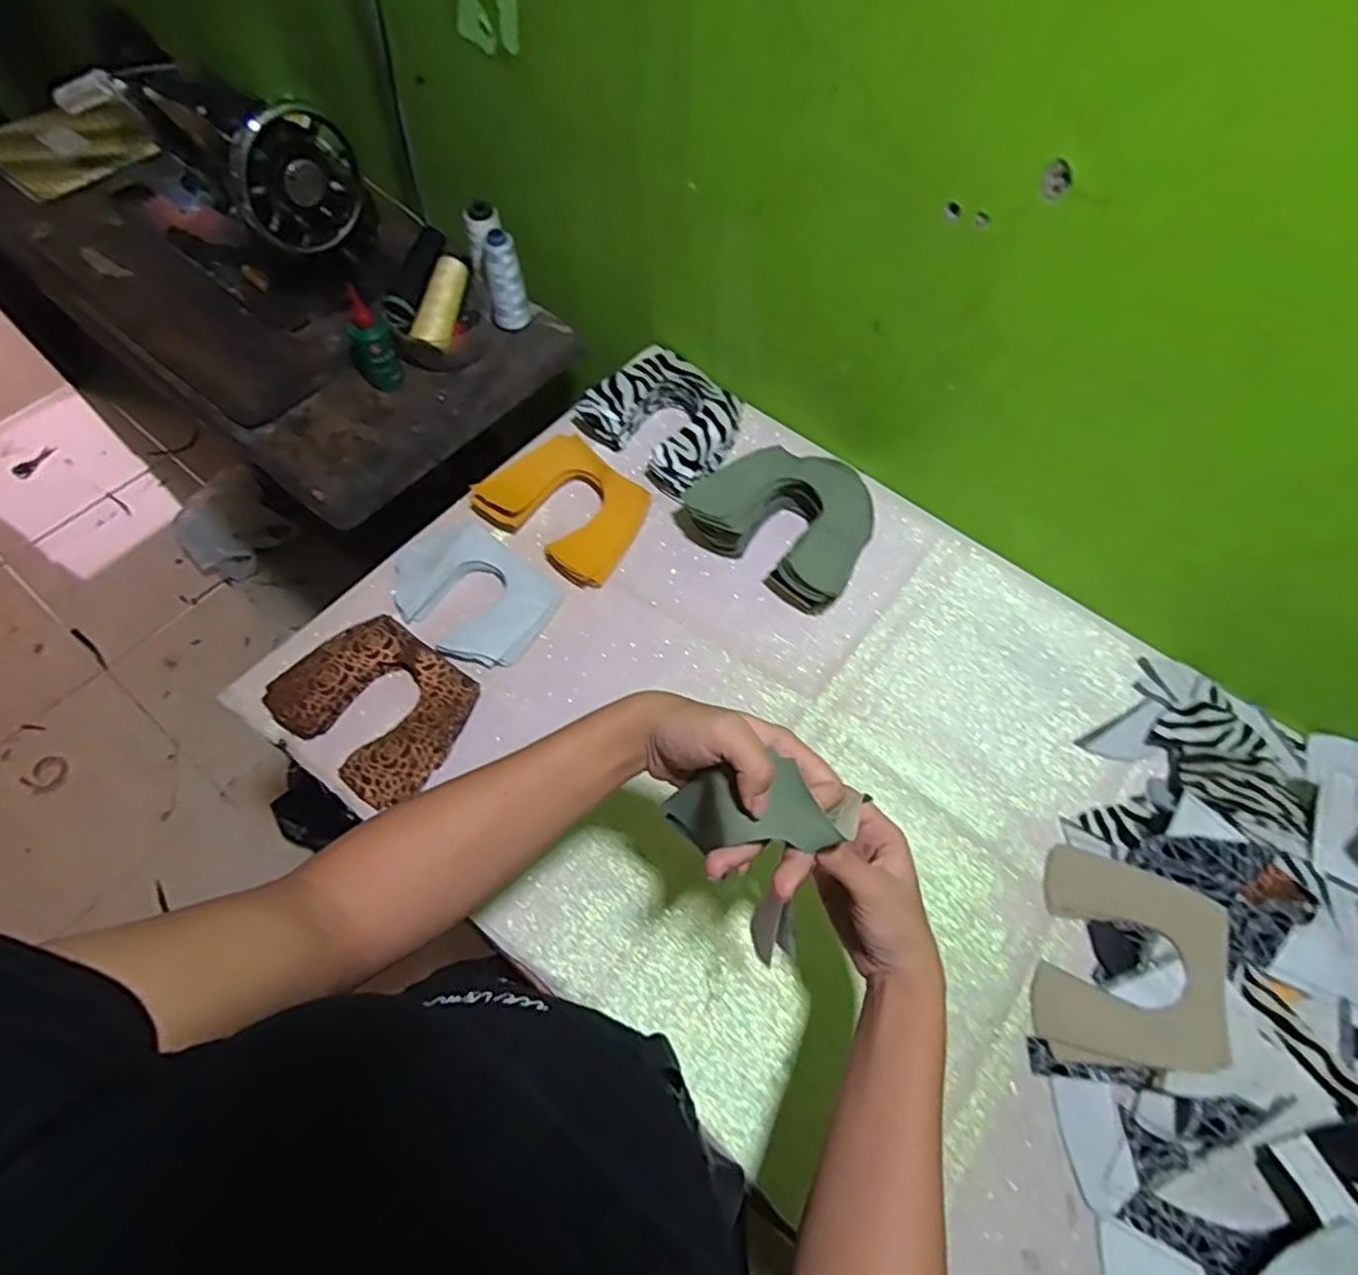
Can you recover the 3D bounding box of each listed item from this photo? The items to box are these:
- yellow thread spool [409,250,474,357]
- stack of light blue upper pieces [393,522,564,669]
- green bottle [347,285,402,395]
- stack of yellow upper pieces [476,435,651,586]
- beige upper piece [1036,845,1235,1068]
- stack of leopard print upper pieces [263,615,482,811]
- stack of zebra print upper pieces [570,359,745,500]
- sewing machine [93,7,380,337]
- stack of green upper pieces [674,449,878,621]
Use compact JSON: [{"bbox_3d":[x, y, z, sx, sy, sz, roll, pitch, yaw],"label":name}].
[{"bbox_3d":[-0.273,-0.389,0.810,0.034,0.038,0.123,13,75,4],"label":"yellow thread spool"},{"bbox_3d":[-0.202,-0.045,0.678,0.159,0.021,0.116,34,66,14],"label":"stack of light blue upper pieces"},{"bbox_3d":[-0.345,-0.331,0.779,0.051,0.101,0.042,-17,65,-12],"label":"green bottle"},{"bbox_3d":[-0.117,-0.140,0.728,0.162,0.027,0.127,33,66,13],"label":"stack of yellow upper pieces"},{"bbox_3d":[0.353,0.251,0.546,0.128,0.014,0.147,11,64,21],"label":"beige upper piece"},{"bbox_3d":[-0.269,0.057,0.626,0.165,0.021,0.130,33,66,13],"label":"stack of leopard print upper pieces"},{"bbox_3d":[-0.011,-0.238,0.775,0.162,0.049,0.136,38,67,15],"label":"stack of zebra print upper pieces"},{"bbox_3d":[-0.517,-0.542,0.808,0.336,0.211,0.167,39,67,16],"label":"sewing machine"},{"bbox_3d":[0.110,-0.135,0.721,0.186,0.063,0.174,31,65,12],"label":"stack of green upper pieces"}]

